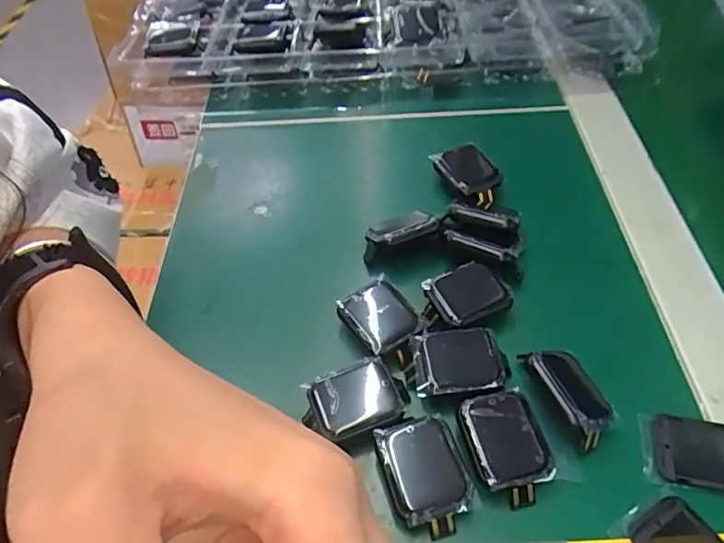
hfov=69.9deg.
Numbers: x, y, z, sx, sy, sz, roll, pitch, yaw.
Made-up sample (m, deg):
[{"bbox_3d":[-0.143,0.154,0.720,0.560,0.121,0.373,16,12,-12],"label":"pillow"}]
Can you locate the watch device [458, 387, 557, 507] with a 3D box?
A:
[{"bbox_3d":[0.067,0.082,0.243,0.035,0.016,0.048,-10,51,-5],"label":"watch device"}]

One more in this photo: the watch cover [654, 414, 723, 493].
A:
[{"bbox_3d":[0.160,0.086,0.244,0.039,0.004,0.033,11,52,11],"label":"watch cover"}]

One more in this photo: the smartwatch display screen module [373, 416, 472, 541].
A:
[{"bbox_3d":[0.029,0.092,0.235,0.033,0.016,0.047,-18,52,-12],"label":"smartwatch display screen module"}]

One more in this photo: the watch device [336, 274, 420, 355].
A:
[{"bbox_3d":[0.010,0.023,0.286,0.034,0.007,0.039,-32,56,-21],"label":"watch device"}]

